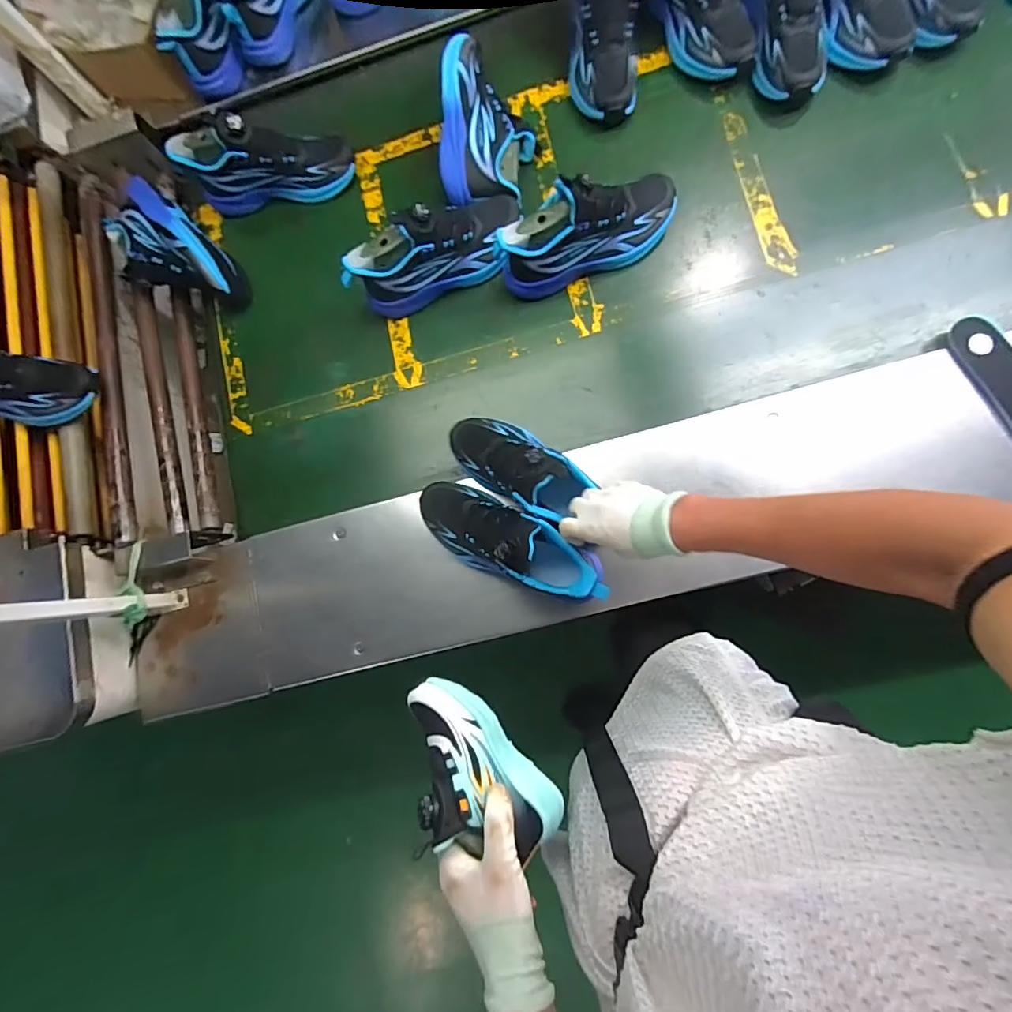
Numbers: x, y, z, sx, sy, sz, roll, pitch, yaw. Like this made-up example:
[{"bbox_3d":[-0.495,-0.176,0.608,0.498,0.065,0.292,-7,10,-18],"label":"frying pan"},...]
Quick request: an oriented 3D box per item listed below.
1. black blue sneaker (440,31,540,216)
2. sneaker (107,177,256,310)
[{"bbox_3d":[-0.025,-0.610,0.788,0.148,0.087,0.259,4,85,5],"label":"black blue sneaker"},{"bbox_3d":[-0.577,-0.421,0.840,0.154,0.090,0.266,-44,83,0],"label":"sneaker"}]

